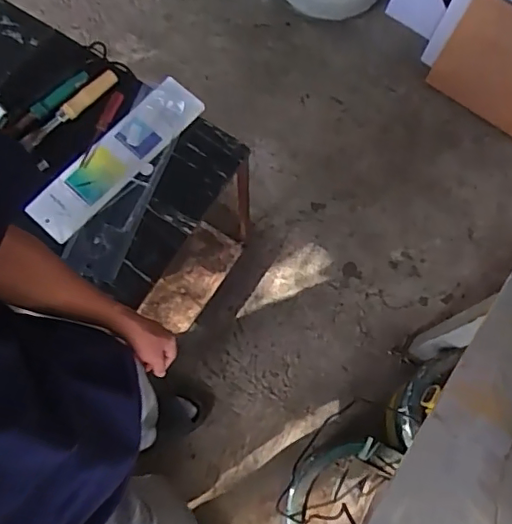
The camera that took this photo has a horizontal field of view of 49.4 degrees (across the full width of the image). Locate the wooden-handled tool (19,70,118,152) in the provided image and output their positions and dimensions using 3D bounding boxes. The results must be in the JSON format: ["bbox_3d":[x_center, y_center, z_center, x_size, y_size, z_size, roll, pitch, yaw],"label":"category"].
[{"bbox_3d":[-0.367,-0.303,1.105,0.229,0.018,0.037,-43,80,-12],"label":"wooden-handled tool"}]

